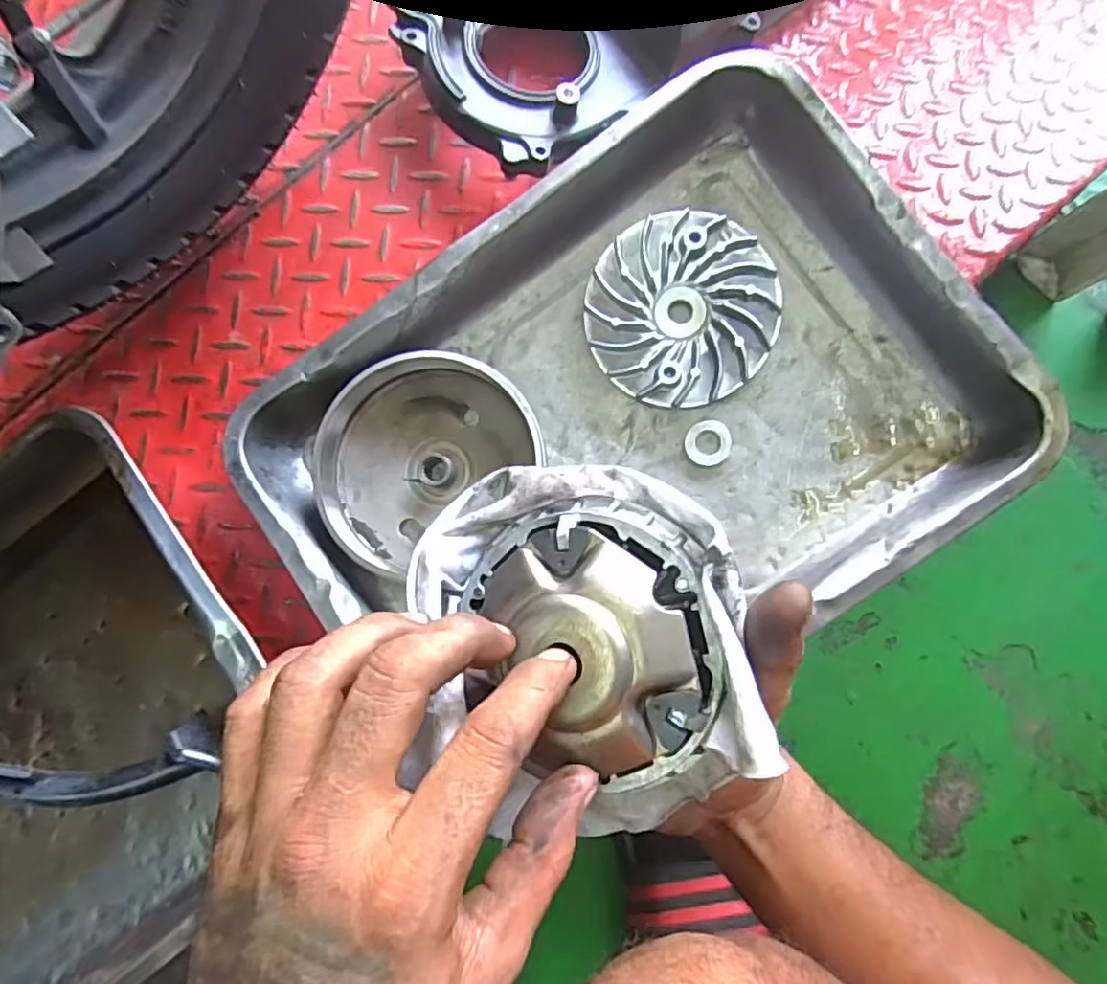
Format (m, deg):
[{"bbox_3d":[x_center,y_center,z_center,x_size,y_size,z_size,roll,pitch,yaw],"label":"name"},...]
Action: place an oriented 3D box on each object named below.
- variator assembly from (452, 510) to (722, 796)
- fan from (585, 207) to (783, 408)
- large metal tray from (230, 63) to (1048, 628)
[{"bbox_3d":[0.014,0.056,0.230,0.087,0.031,0.100,-12,84,2],"label":"variator assembly"},{"bbox_3d":[0.076,-0.110,0.381,0.111,0.029,0.109,0,84,3],"label":"fan"},{"bbox_3d":[0.038,-0.035,0.364,0.377,0.068,0.282,-35,84,-1],"label":"large metal tray"}]

